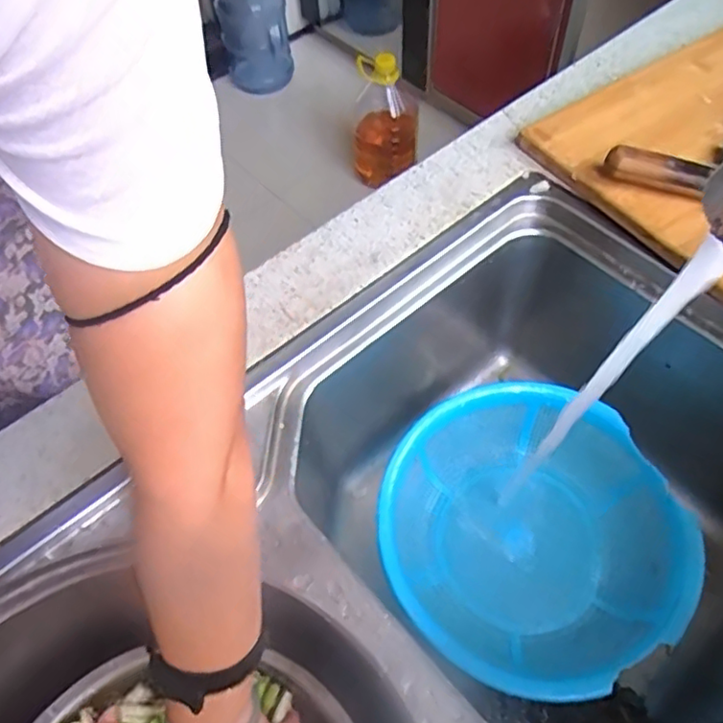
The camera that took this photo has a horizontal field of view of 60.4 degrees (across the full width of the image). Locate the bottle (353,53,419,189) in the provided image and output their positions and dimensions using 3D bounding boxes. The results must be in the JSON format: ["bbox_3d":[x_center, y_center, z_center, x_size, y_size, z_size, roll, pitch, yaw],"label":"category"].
[{"bbox_3d":[0.059,-0.617,1.598,0.170,0.336,0.143,5,55,4],"label":"bottle"}]

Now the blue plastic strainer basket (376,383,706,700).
[{"bbox_3d":[0.153,0.158,0.573,0.245,0.099,0.255,0,55,1],"label":"blue plastic strainer basket"}]

